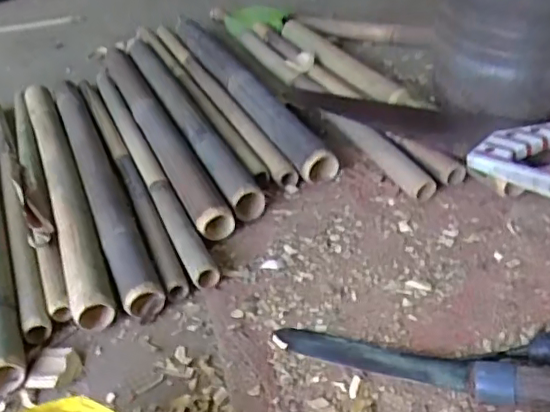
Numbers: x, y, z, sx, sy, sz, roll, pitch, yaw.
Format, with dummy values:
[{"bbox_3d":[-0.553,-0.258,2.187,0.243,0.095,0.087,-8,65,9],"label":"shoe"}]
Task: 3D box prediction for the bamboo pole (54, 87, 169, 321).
[{"bbox_3d":[-0.301,-0.077,0.950,0.056,0.042,0.711,-21,42,-15],"label":"bamboo pole"}]

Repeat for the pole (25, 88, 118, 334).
[{"bbox_3d":[-0.354,-0.062,0.925,0.055,0.042,0.682,-21,42,-15],"label":"pole"}]

